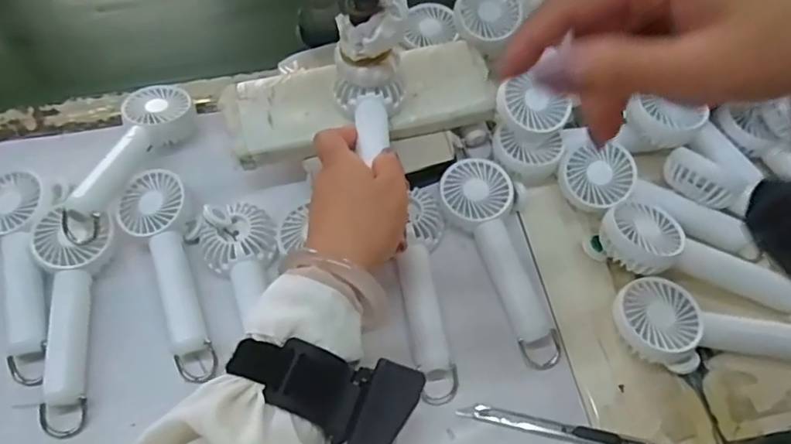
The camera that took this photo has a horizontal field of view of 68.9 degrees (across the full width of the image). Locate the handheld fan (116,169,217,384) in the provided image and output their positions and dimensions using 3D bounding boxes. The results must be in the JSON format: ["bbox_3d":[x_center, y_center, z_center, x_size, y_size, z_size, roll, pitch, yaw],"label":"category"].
[{"bbox_3d":[-0.164,0.032,0.428,0.050,0.033,0.166,-22,64,-14],"label":"handheld fan"}]

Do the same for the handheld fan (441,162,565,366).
[{"bbox_3d":[0.084,0.026,0.435,0.053,0.032,0.162,-18,63,-12],"label":"handheld fan"}]

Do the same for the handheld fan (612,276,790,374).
[{"bbox_3d":[0.227,0.077,0.405,0.149,0.033,0.055,7,61,1],"label":"handheld fan"}]

